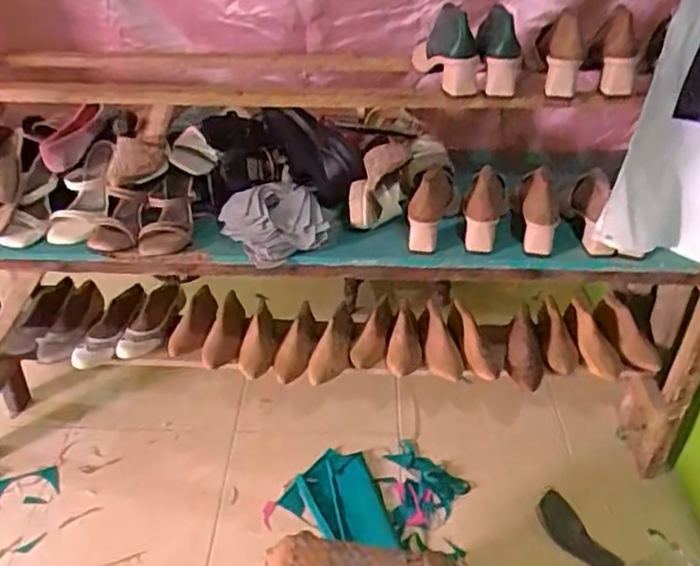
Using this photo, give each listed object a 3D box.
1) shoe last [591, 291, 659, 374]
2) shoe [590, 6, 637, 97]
[{"bbox_3d":[0.645,0.117,1.591,0.085,0.052,0.227,-8,53,-12],"label":"shoe last"},{"bbox_3d":[0.473,-0.424,1.201,0.065,0.128,0.187,9,37,11],"label":"shoe"}]

